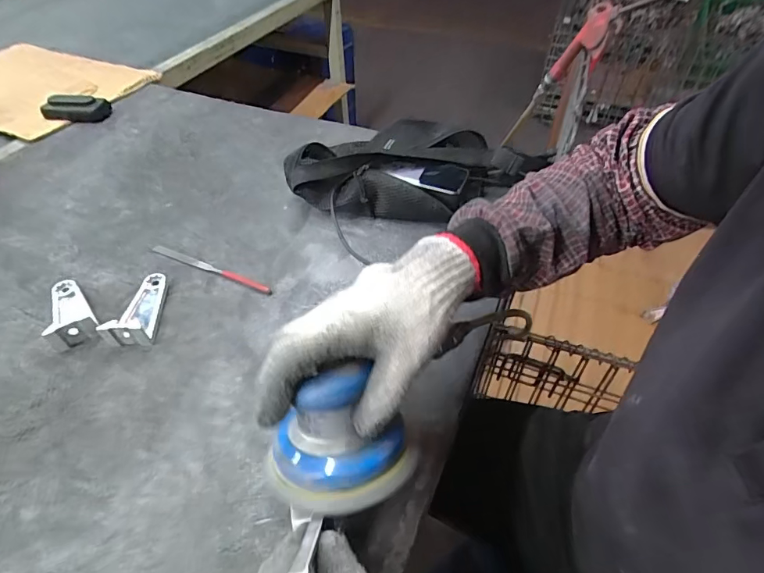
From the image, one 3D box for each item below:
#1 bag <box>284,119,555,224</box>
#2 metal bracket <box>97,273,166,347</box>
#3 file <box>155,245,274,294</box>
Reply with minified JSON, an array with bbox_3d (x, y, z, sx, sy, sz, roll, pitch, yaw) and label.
[{"bbox_3d":[0.052,-0.163,0.609,0.343,0.067,0.157,3,48,5],"label":"bag"},{"bbox_3d":[-0.266,0.016,0.480,0.044,0.029,0.098,-8,48,-5],"label":"metal bracket"},{"bbox_3d":[-0.206,-0.023,0.530,0.172,0.008,0.010,18,51,19],"label":"file"}]

